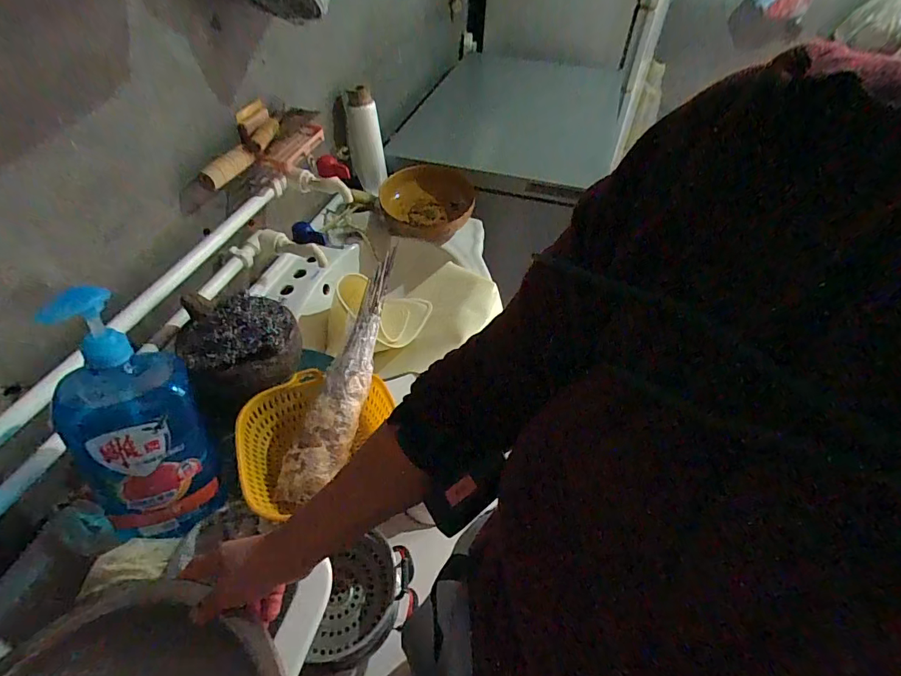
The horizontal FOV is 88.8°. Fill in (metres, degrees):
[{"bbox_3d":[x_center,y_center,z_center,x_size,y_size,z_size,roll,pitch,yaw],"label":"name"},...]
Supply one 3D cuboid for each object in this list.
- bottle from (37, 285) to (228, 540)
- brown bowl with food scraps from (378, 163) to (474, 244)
[{"bbox_3d":[-0.301,0.086,0.450,0.102,0.282,0.065,-8,28,-11],"label":"bottle"},{"bbox_3d":[-0.049,-0.293,0.992,0.200,0.048,0.181,7,74,-7],"label":"brown bowl with food scraps"}]

